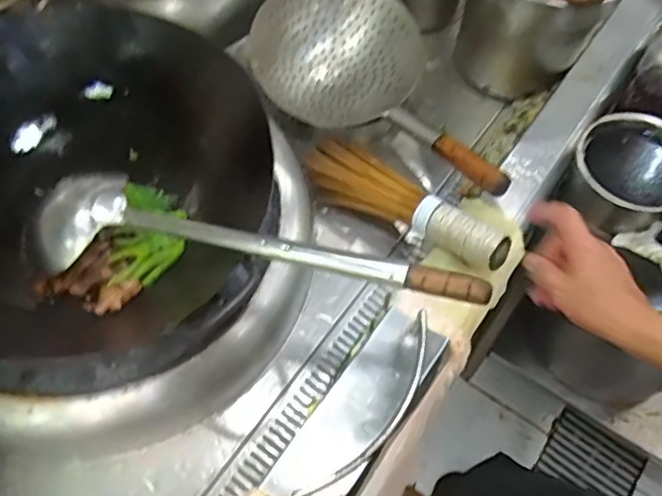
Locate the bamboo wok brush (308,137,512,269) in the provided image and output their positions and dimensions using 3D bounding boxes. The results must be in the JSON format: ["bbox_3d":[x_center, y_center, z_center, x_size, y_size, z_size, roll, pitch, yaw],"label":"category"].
[{"bbox_3d":[0.094,-0.060,0.783,0.286,0.074,0.068,37,67,19],"label":"bamboo wok brush"}]

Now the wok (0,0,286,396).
[{"bbox_3d":[-0.299,-0.061,0.679,0.406,0.168,0.404,0,61,1],"label":"wok"}]

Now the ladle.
[{"bbox_3d":[-0.079,-0.012,0.603,0.453,0.060,0.111,10,61,6],"label":"ladle"}]

